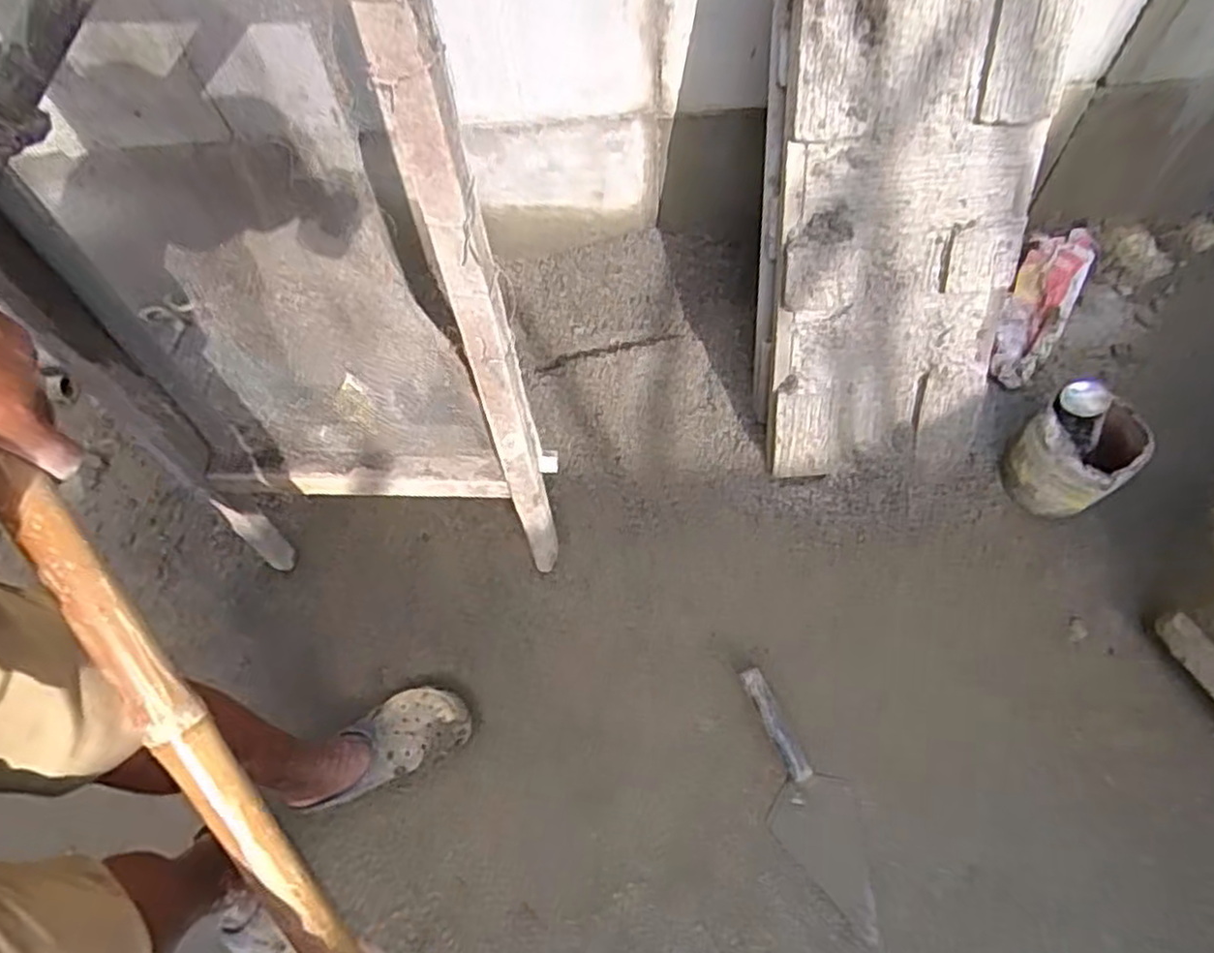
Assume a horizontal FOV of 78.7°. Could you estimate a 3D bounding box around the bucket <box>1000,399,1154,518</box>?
[{"bbox_3d":[0.751,-0.032,1.200,0.162,0.184,0.151,-1,64,3],"label":"bucket"}]

